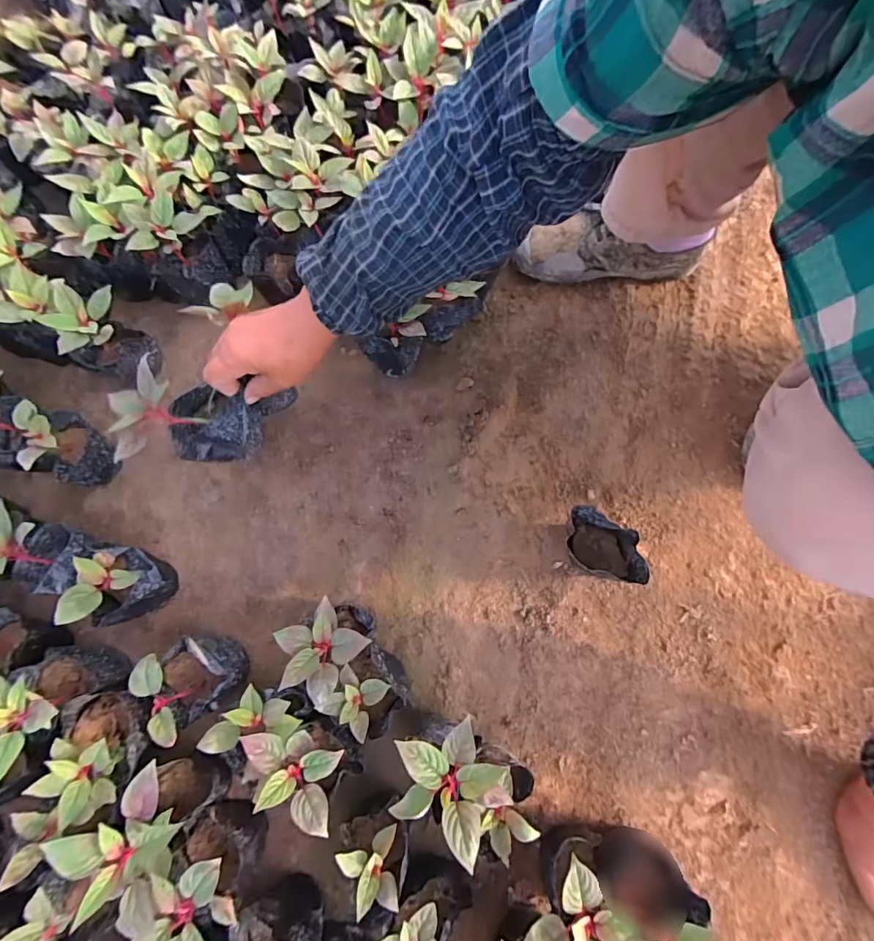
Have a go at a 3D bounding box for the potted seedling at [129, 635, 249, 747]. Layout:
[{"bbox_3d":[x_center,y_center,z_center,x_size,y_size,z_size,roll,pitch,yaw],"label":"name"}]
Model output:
[{"bbox_3d":[-0.245,0.207,0.438,0.073,0.124,0.067,0,75,1],"label":"potted seedling"}]

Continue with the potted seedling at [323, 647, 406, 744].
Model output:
[{"bbox_3d":[-0.064,0.221,0.448,0.065,0.094,0.060,38,79,11],"label":"potted seedling"}]

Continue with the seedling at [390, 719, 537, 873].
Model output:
[{"bbox_3d":[0.020,0.289,0.416,0.121,0.117,0.095,43,79,11],"label":"seedling"}]

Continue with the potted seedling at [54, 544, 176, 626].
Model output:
[{"bbox_3d":[-0.328,0.118,0.462,0.059,0.119,0.058,-41,78,-10],"label":"potted seedling"}]

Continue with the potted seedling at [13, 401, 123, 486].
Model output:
[{"bbox_3d":[-0.424,-0.027,0.511,0.062,0.111,0.062,32,78,9],"label":"potted seedling"}]

